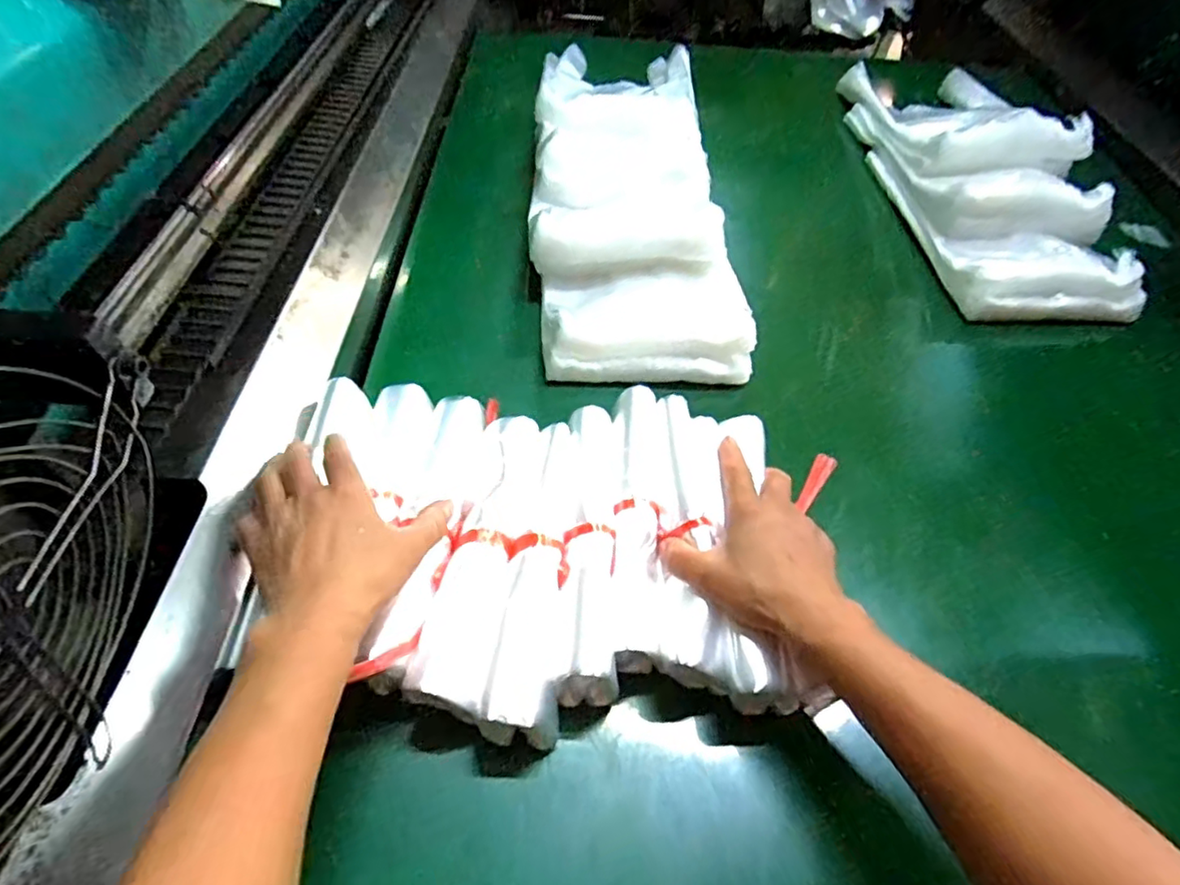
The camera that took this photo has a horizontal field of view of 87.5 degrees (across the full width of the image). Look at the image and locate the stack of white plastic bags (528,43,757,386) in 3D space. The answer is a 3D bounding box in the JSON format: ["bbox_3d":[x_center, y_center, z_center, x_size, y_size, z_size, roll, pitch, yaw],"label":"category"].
[{"bbox_3d":[0.036,-0.267,0.651,0.220,0.071,0.467,-4,66,-8],"label":"stack of white plastic bags"}]

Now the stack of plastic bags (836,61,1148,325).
[{"bbox_3d":[0.477,-0.339,0.774,0.206,0.133,0.475,1,52,-4],"label":"stack of plastic bags"}]

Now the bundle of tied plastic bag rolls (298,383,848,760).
[{"bbox_3d":[-0.007,0.069,0.430,0.330,0.060,0.235,-1,52,-6],"label":"bundle of tied plastic bag rolls"}]

